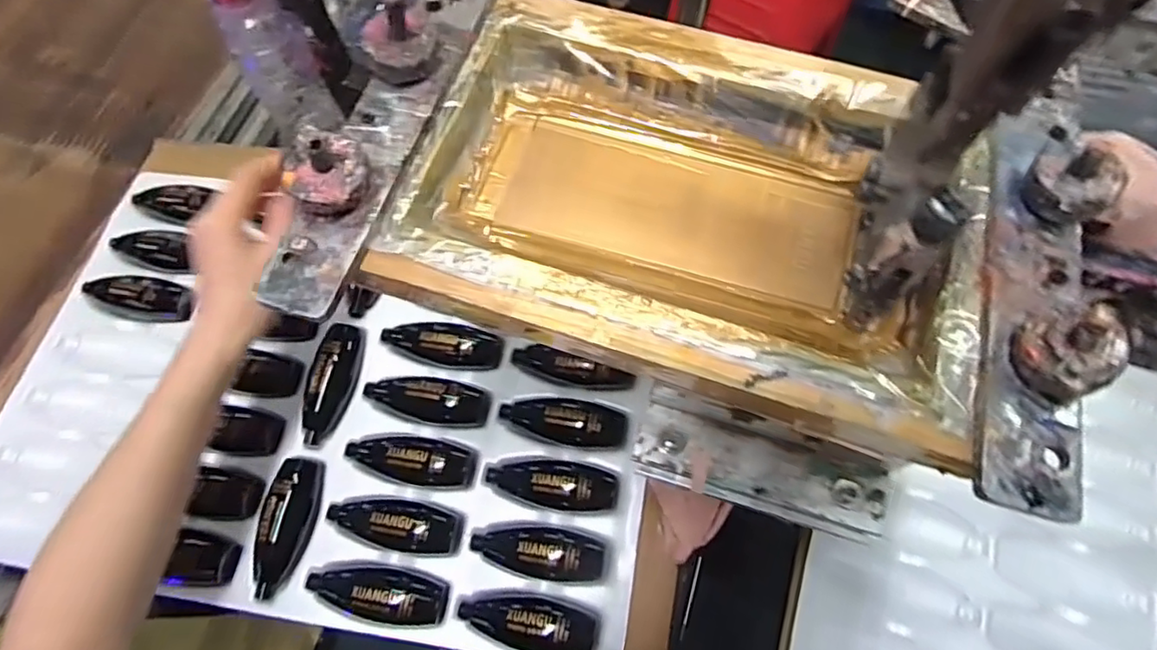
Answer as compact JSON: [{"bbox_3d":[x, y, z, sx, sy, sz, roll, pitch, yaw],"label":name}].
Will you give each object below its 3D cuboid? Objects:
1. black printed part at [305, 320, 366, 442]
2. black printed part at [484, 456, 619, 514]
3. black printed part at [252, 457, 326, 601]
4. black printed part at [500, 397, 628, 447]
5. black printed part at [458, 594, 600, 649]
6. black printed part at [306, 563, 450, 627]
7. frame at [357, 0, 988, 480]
[{"bbox_3d":[-0.205,0.047,0.511,0.034,0.011,0.099,8,68,4],"label":"black printed part"},{"bbox_3d":[-0.020,0.120,0.477,0.101,0.028,0.039,14,69,6],"label":"black printed part"},{"bbox_3d":[-0.224,0.153,0.470,0.036,0.012,0.100,5,68,3],"label":"black printed part"},{"bbox_3d":[-0.012,0.075,0.496,0.100,0.029,0.038,11,69,5],"label":"black printed part"},{"bbox_3d":[-0.037,0.218,0.450,0.102,0.021,0.037,9,68,4],"label":"black printed part"},{"bbox_3d":[-0.151,0.201,0.459,0.103,0.023,0.038,7,68,3],"label":"black printed part"},{"bbox_3d":[0.048,-0.051,0.262,0.228,0.028,0.164,18,69,7],"label":"frame"}]

